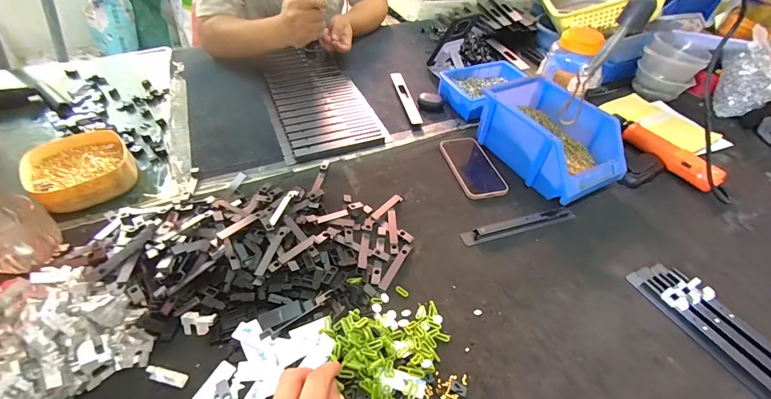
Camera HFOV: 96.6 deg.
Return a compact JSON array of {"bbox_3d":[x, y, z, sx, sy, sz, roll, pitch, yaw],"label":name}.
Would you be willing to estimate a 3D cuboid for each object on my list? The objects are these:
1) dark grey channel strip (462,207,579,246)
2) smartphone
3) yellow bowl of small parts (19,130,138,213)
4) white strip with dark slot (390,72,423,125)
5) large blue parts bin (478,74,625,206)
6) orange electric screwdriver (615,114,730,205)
[{"bbox_3d":[0.220,0.041,0.560,0.200,0.014,0.026,-10,50,-14],"label":"dark grey channel strip"},{"bbox_3d":[0.168,-0.066,0.655,0.083,0.010,0.161,-8,49,-13],"label":"smartphone"},{"bbox_3d":[-0.518,-0.053,0.585,0.143,0.041,0.163,-32,58,-29],"label":"yellow bowl of small parts"},{"bbox_3d":[0.047,-0.245,0.806,0.029,0.007,0.212,-6,49,-11],"label":"white strip with dark slot"},{"bbox_3d":[0.303,-0.121,0.643,0.147,0.101,0.250,-20,53,-21],"label":"large blue parts bin"},{"bbox_3d":[0.546,-0.091,0.670,0.056,0.042,0.256,-15,50,-15],"label":"orange electric screwdriver"}]

